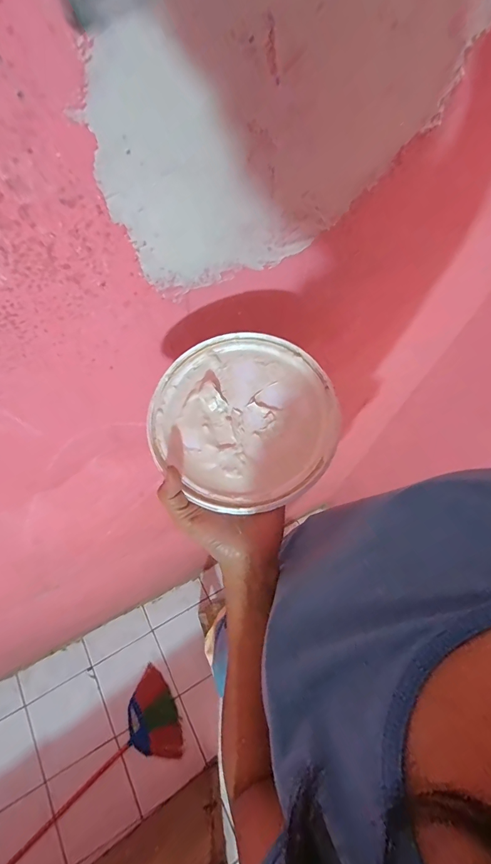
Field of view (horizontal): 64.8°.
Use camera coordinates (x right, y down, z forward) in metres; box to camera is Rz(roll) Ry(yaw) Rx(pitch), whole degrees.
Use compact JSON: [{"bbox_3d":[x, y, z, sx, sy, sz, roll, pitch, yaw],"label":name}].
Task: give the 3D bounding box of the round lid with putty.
[{"bbox_3d":[-0.001,-0.015,0.373,0.176,0.013,0.168,-1,70,3],"label":"round lid with putty"}]

